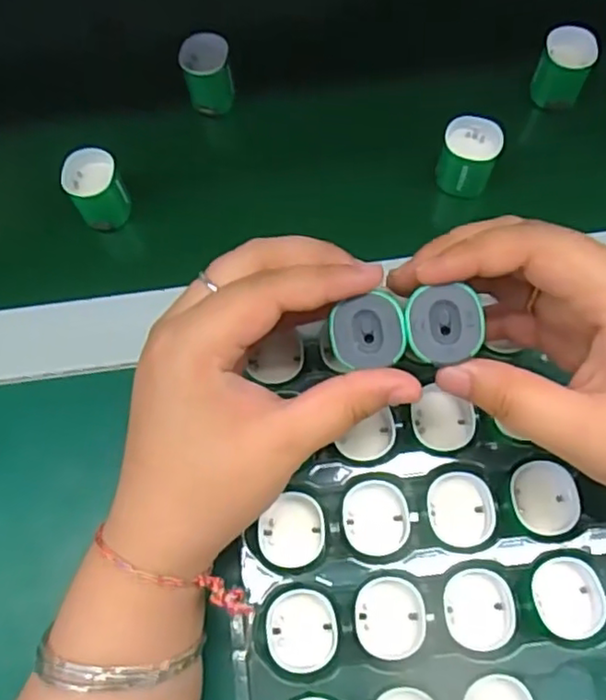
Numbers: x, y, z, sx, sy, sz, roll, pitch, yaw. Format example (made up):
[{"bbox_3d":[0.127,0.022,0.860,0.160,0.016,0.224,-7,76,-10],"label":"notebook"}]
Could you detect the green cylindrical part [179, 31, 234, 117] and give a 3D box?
[{"bbox_3d":[-0.056,-0.163,0.389,0.028,0.036,0.027,-3,70,0],"label":"green cylindrical part"}]

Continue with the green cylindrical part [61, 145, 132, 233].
[{"bbox_3d":[-0.114,-0.090,0.367,0.030,0.034,0.031,0,70,1],"label":"green cylindrical part"}]

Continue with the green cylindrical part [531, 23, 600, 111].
[{"bbox_3d":[0.152,-0.165,0.384,0.029,0.038,0.026,15,72,7],"label":"green cylindrical part"}]

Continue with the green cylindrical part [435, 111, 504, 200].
[{"bbox_3d":[0.092,-0.106,0.370,0.031,0.044,0.027,12,71,6],"label":"green cylindrical part"}]

